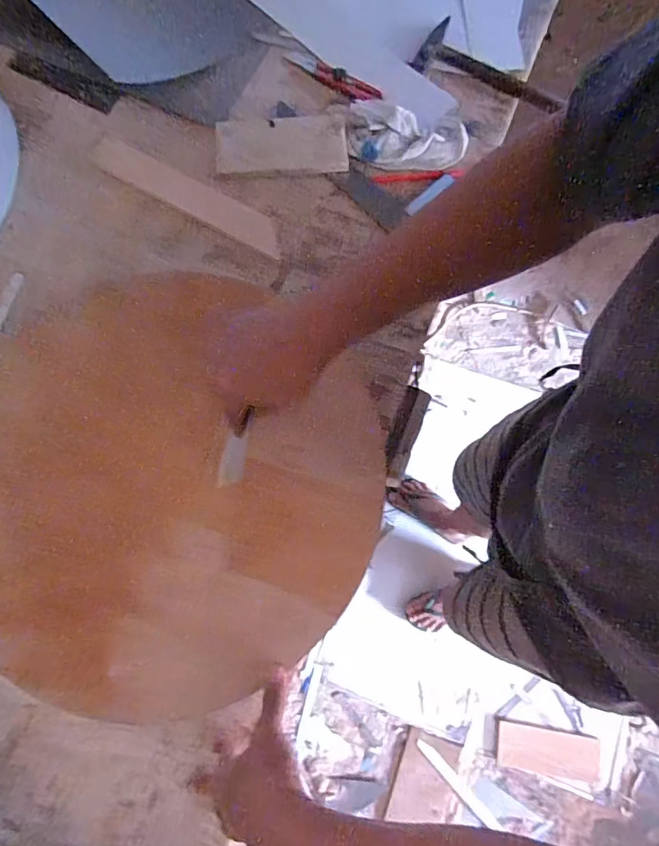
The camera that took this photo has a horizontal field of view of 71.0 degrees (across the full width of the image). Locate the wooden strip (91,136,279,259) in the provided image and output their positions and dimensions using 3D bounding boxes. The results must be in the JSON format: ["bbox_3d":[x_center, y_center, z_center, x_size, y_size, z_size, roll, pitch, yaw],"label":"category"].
[{"bbox_3d":[-0.201,-0.326,0.661,0.299,0.009,0.052,28,86,3],"label":"wooden strip"}]

